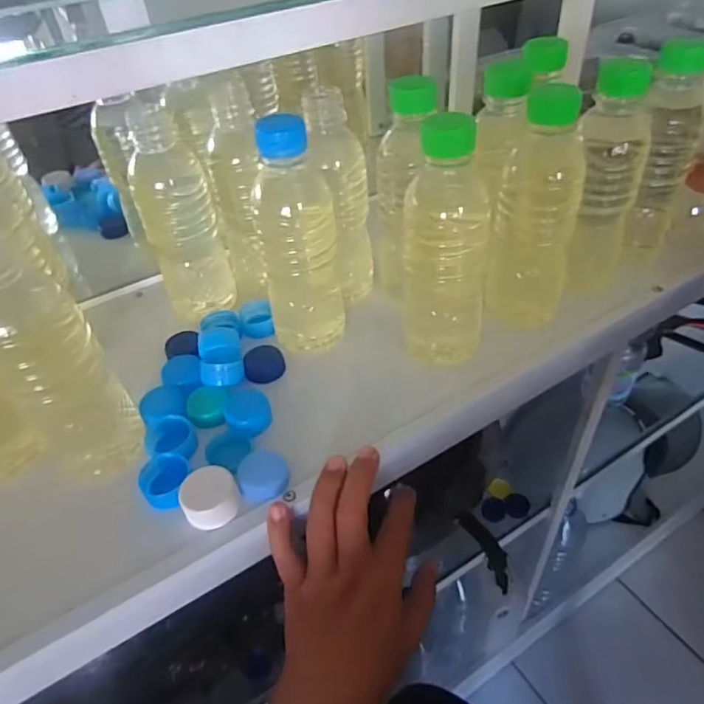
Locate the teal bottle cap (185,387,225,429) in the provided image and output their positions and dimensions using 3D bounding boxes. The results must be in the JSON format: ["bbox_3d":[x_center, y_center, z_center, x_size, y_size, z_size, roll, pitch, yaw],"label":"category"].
[{"bbox_3d":[-0.104,0.039,0.383,0.026,0.009,0.032,-12,44,-7],"label":"teal bottle cap"}]

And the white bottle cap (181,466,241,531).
[{"bbox_3d":[-0.084,0.088,0.323,0.033,0.022,0.031,-3,43,3],"label":"white bottle cap"}]

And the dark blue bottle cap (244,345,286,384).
[{"bbox_3d":[-0.068,0.009,0.417,0.030,0.013,0.030,-3,43,3],"label":"dark blue bottle cap"}]

